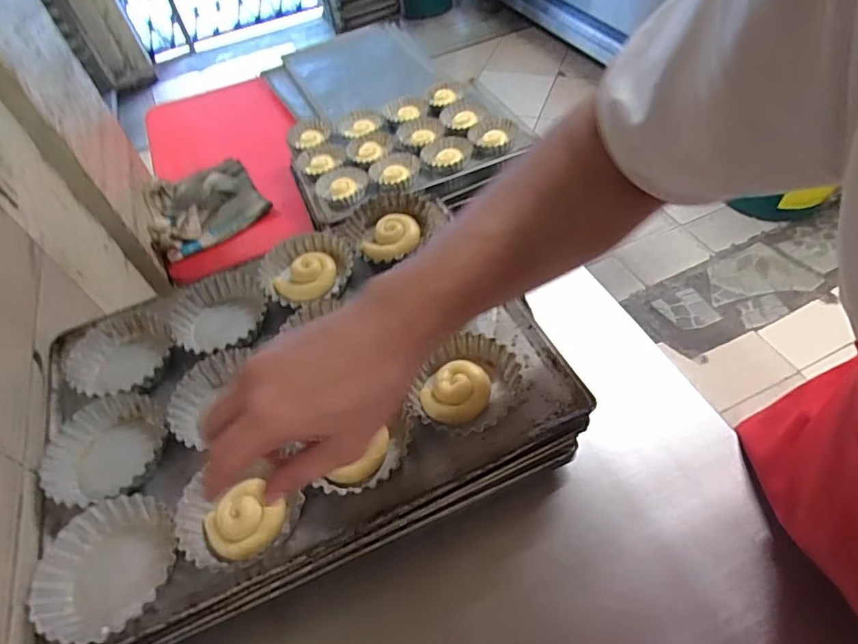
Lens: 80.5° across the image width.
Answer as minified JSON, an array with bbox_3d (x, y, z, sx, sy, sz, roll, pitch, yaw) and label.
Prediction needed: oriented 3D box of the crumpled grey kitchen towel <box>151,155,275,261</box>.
[{"bbox_3d":[-0.482,-0.255,1.080,0.231,0.071,0.283,-30,55,-15],"label":"crumpled grey kitchen towel"}]

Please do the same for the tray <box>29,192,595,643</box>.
[{"bbox_3d":[-0.125,0.053,0.476,0.445,0.054,0.347,-22,53,-10],"label":"tray"}]

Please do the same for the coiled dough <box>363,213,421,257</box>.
[{"bbox_3d":[-0.041,-0.094,0.560,0.061,0.017,0.053,-8,52,2],"label":"coiled dough"}]

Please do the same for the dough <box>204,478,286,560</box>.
[{"bbox_3d":[-0.141,0.152,0.389,0.051,0.018,0.055,-2,54,3],"label":"dough"}]

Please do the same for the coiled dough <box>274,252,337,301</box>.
[{"bbox_3d":[-0.133,-0.049,0.544,0.066,0.024,0.047,-18,53,-7],"label":"coiled dough"}]

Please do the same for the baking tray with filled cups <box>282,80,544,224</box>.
[{"bbox_3d":[-0.057,-0.378,1.043,0.452,0.050,0.343,-20,53,-8],"label":"baking tray with filled cups"}]

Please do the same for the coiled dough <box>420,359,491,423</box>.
[{"bbox_3d":[0.025,0.060,0.436,0.058,0.018,0.047,-40,58,-22],"label":"coiled dough"}]

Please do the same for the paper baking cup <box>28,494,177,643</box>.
[{"bbox_3d":[-0.243,0.183,0.386,0.092,0.030,0.098,-4,52,5],"label":"paper baking cup"}]

